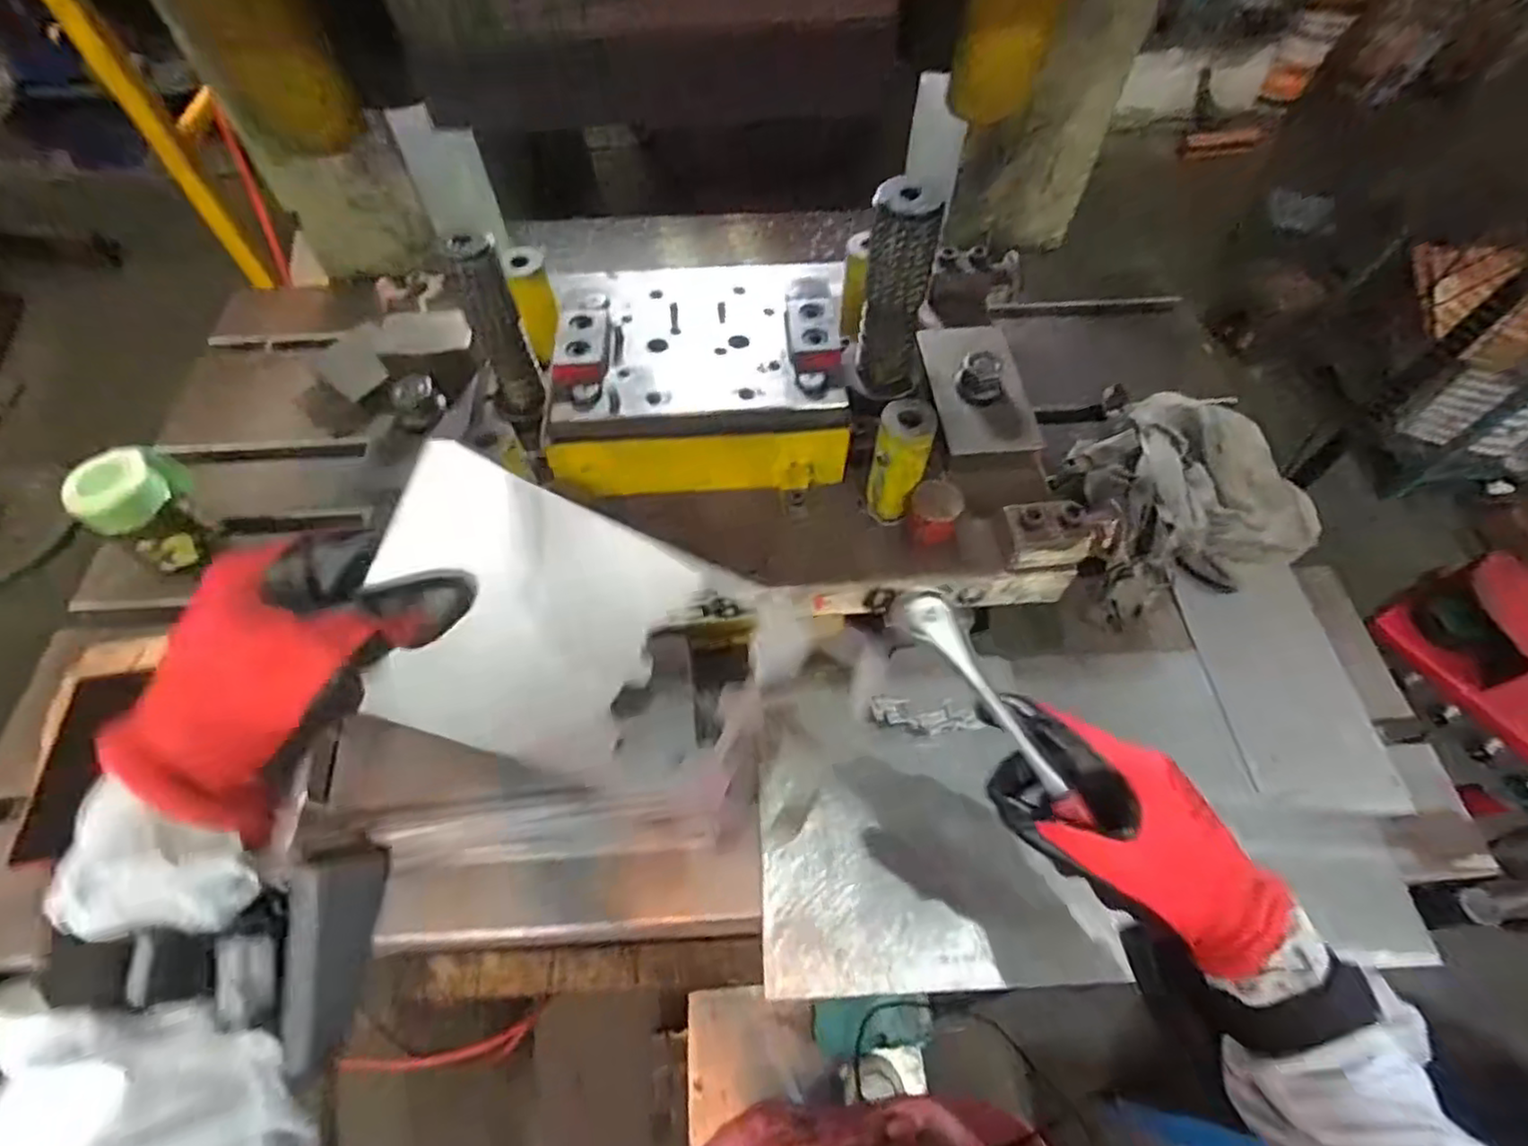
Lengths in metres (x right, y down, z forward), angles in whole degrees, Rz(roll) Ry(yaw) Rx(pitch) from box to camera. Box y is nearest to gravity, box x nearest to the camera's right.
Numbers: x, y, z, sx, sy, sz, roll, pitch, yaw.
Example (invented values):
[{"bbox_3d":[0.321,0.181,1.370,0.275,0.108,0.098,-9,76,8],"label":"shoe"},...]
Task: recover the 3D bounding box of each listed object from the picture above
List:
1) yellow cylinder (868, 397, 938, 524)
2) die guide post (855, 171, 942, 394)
[{"bbox_3d":[0.102,-0.080,0.521,0.041,0.101,0.037,12,60,8],"label":"yellow cylinder"},{"bbox_3d":[0.099,-0.201,0.512,0.052,0.162,0.045,12,60,8],"label":"die guide post"}]

